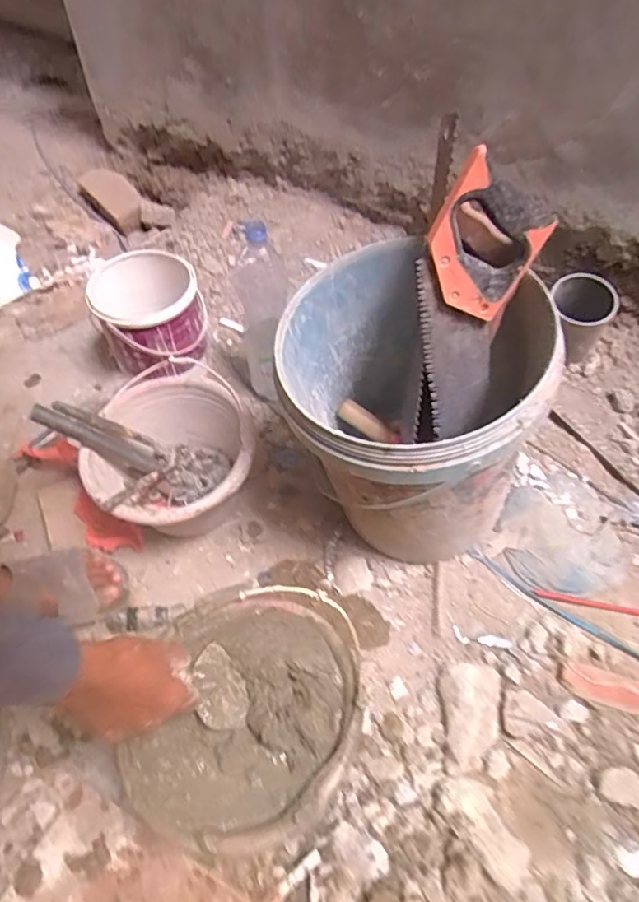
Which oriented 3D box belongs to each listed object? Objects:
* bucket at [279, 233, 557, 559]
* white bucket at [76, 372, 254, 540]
[{"bbox_3d":[0.106,-0.038,0.736,0.299,0.348,0.306,0,53,1],"label":"bucket"},{"bbox_3d":[-0.213,0.030,0.873,0.232,0.160,0.258,6,54,6],"label":"white bucket"}]

